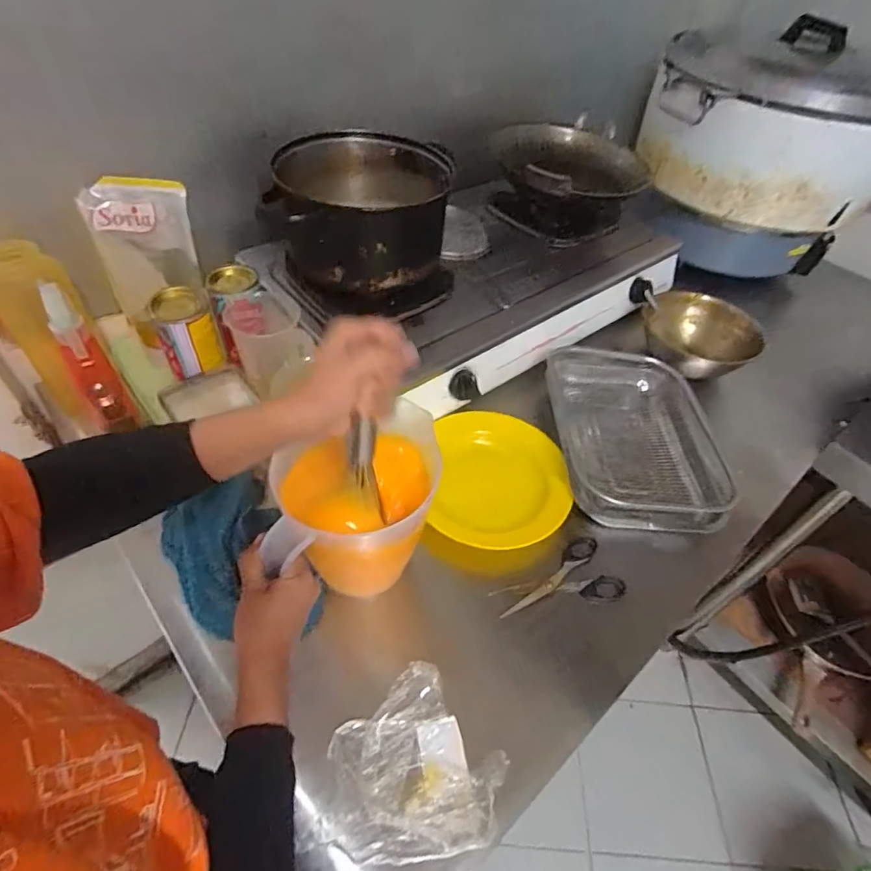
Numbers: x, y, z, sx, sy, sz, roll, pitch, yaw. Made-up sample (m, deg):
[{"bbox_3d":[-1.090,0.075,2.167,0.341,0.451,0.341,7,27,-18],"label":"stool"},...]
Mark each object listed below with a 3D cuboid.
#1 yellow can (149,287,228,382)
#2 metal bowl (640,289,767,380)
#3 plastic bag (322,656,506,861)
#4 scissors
[{"bbox_3d":[-0.325,-0.133,0.668,0.071,0.092,0.073,3,49,-3],"label":"yellow can"},{"bbox_3d":[0.445,-0.170,0.866,0.183,0.076,0.183,3,49,-3],"label":"metal bowl"},{"bbox_3d":[-0.017,0.287,0.452,0.150,0.033,0.138,0,49,-6],"label":"plastic bag"},{"bbox_3d":[0.140,0.171,0.580,0.150,0.004,0.077,-15,53,-18],"label":"scissors"}]

